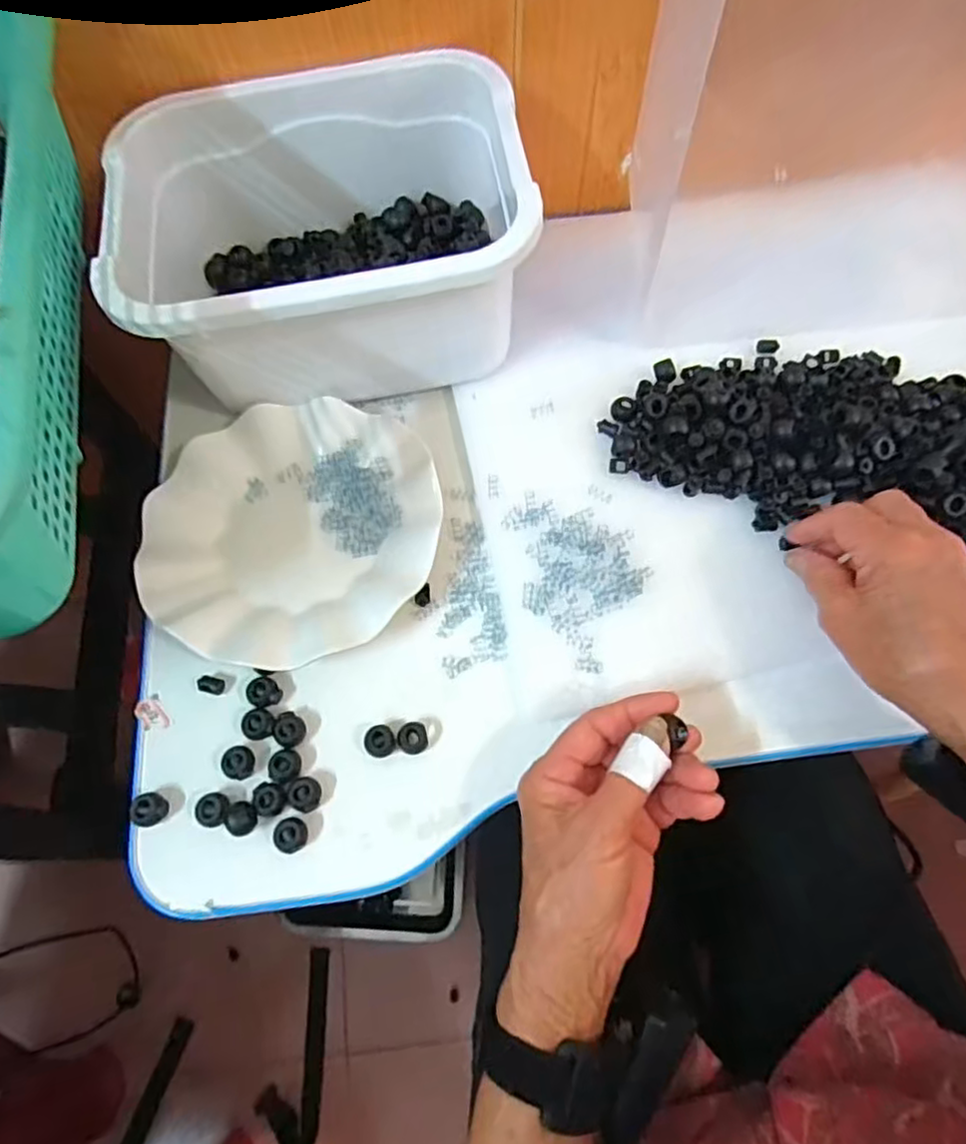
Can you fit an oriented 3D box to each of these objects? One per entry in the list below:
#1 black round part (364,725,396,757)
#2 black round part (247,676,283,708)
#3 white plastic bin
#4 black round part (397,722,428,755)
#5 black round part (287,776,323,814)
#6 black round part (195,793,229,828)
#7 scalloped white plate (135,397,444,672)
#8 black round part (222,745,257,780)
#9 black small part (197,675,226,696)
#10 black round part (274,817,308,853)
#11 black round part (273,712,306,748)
[{"bbox_3d":[-0.058,0.096,0.375,0.017,0.010,0.017,0,70,-1],"label":"black round part"},{"bbox_3d":[-0.127,0.071,0.387,0.019,0.010,0.017,28,72,9],"label":"black round part"},{"bbox_3d":[-0.101,-0.216,0.434,0.242,0.109,0.187,-10,71,-4],"label":"white plastic bin"},{"bbox_3d":[-0.040,0.095,0.378,0.016,0.007,0.018,-9,70,-4],"label":"black round part"},{"bbox_3d":[-0.098,0.122,0.365,0.017,0.011,0.018,0,70,-1],"label":"black round part"},{"bbox_3d":[-0.147,0.129,0.359,0.017,0.010,0.017,0,70,-1],"label":"black round part"},{"bbox_3d":[-0.119,-0.029,0.414,0.176,0.022,0.176,0,70,-1],"label":"scalloped white plate"},{"bbox_3d":[-0.137,0.106,0.370,0.017,0.010,0.018,0,70,-1],"label":"black round part"},{"bbox_3d":[-0.159,0.066,0.389,0.016,0.004,0.009,14,71,4],"label":"black small part"},{"bbox_3d":[-0.103,0.141,0.357,0.017,0.010,0.018,0,70,-1],"label":"black round part"},{"bbox_3d":[-0.110,0.090,0.377,0.017,0.009,0.019,12,70,4],"label":"black round part"}]

